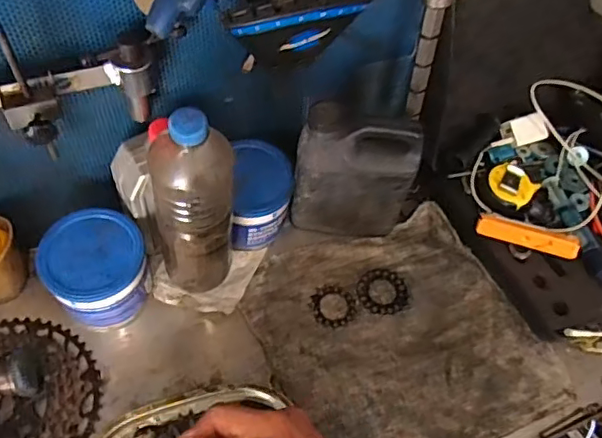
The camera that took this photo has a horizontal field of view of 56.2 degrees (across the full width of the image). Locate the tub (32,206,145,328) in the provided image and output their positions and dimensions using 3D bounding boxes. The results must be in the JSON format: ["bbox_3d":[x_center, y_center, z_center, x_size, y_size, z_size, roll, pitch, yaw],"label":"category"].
[{"bbox_3d":[-0.218,0.058,0.613,0.099,0.107,0.097,2,57,-3],"label":"tub"}]

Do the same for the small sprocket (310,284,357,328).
[{"bbox_3d":[0.038,0.102,0.669,0.053,0.005,0.054,-16,60,-14],"label":"small sprocket"}]

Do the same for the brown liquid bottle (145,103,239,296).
[{"bbox_3d":[-0.103,-0.005,0.559,0.073,0.271,0.061,-1,58,-5],"label":"brown liquid bottle"}]

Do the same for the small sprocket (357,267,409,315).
[{"bbox_3d":[0.100,0.087,0.680,0.060,0.007,0.057,2,57,-3],"label":"small sprocket"}]

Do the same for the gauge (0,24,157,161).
[{"bbox_3d":[-0.314,-0.082,0.463,0.388,0.096,0.080,-13,59,-12],"label":"gauge"}]

